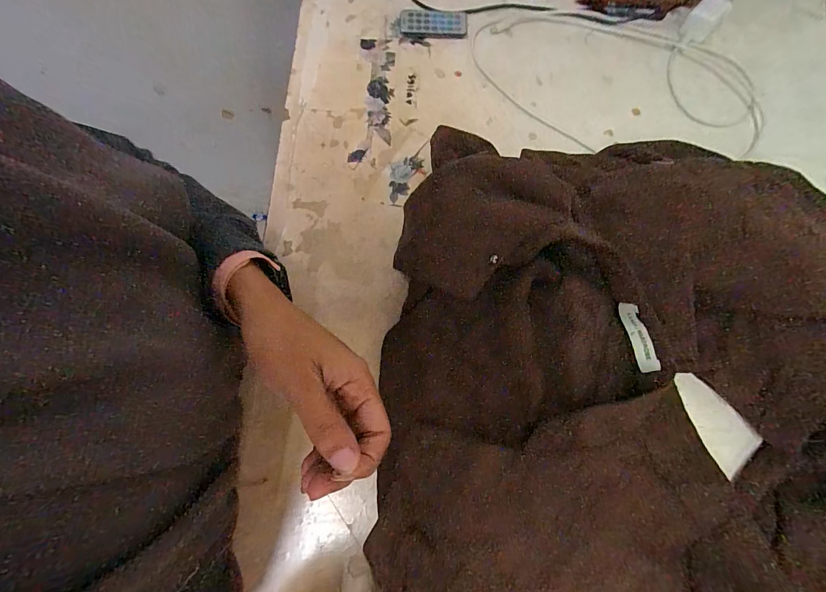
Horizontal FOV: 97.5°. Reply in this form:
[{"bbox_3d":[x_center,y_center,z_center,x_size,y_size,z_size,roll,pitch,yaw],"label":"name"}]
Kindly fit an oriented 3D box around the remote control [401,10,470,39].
[{"bbox_3d":[0.027,-0.351,0.468,0.086,0.018,0.037,-2,73,-1],"label":"remote control"}]

